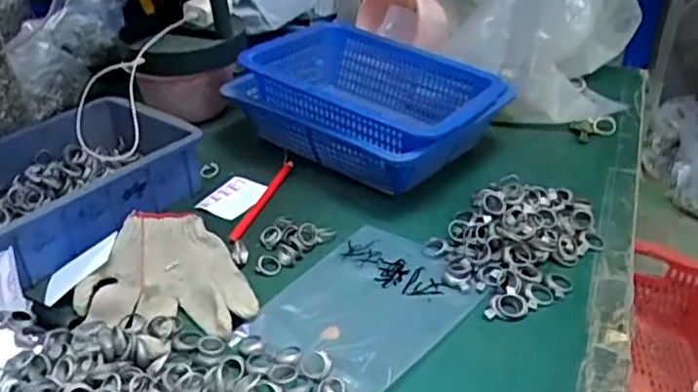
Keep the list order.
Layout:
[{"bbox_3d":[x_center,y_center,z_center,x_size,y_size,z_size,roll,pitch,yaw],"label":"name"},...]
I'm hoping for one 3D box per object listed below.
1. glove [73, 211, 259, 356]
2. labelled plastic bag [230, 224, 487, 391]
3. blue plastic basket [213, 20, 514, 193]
[{"bbox_3d":[-0.171,0.065,0.564,0.132,0.016,0.193,-15,35,-21],"label":"glove"},{"bbox_3d":[0.013,0.089,0.538,0.147,0.012,0.188,20,34,35],"label":"labelled plastic bag"},{"bbox_3d":[0.015,-0.128,0.764,0.335,0.103,0.201,22,39,31],"label":"blue plastic basket"}]

